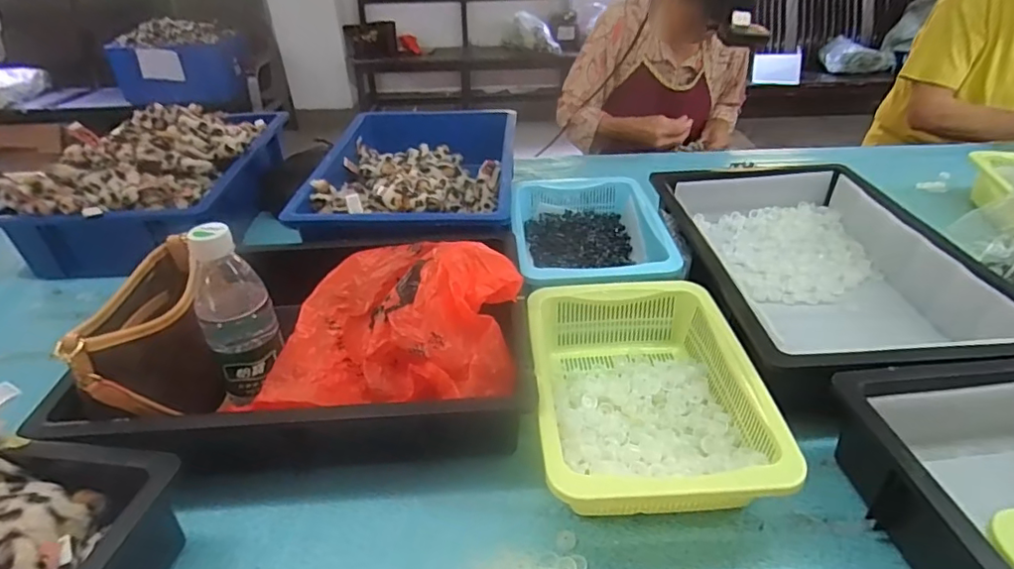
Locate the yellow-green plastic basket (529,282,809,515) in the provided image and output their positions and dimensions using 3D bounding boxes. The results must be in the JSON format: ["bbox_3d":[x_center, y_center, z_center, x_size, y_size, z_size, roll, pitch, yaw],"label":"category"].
[{"bbox_3d":[0.130,0.109,0.559,0.205,0.086,0.280,-1,34,0],"label":"yellow-green plastic basket"}]

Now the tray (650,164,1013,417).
[{"bbox_3d":[0.394,-0.039,0.755,0.324,0.097,0.538,-2,34,1],"label":"tray"}]

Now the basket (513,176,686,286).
[{"bbox_3d":[0.116,-0.076,0.821,0.208,0.063,0.309,-2,34,1],"label":"basket"}]

